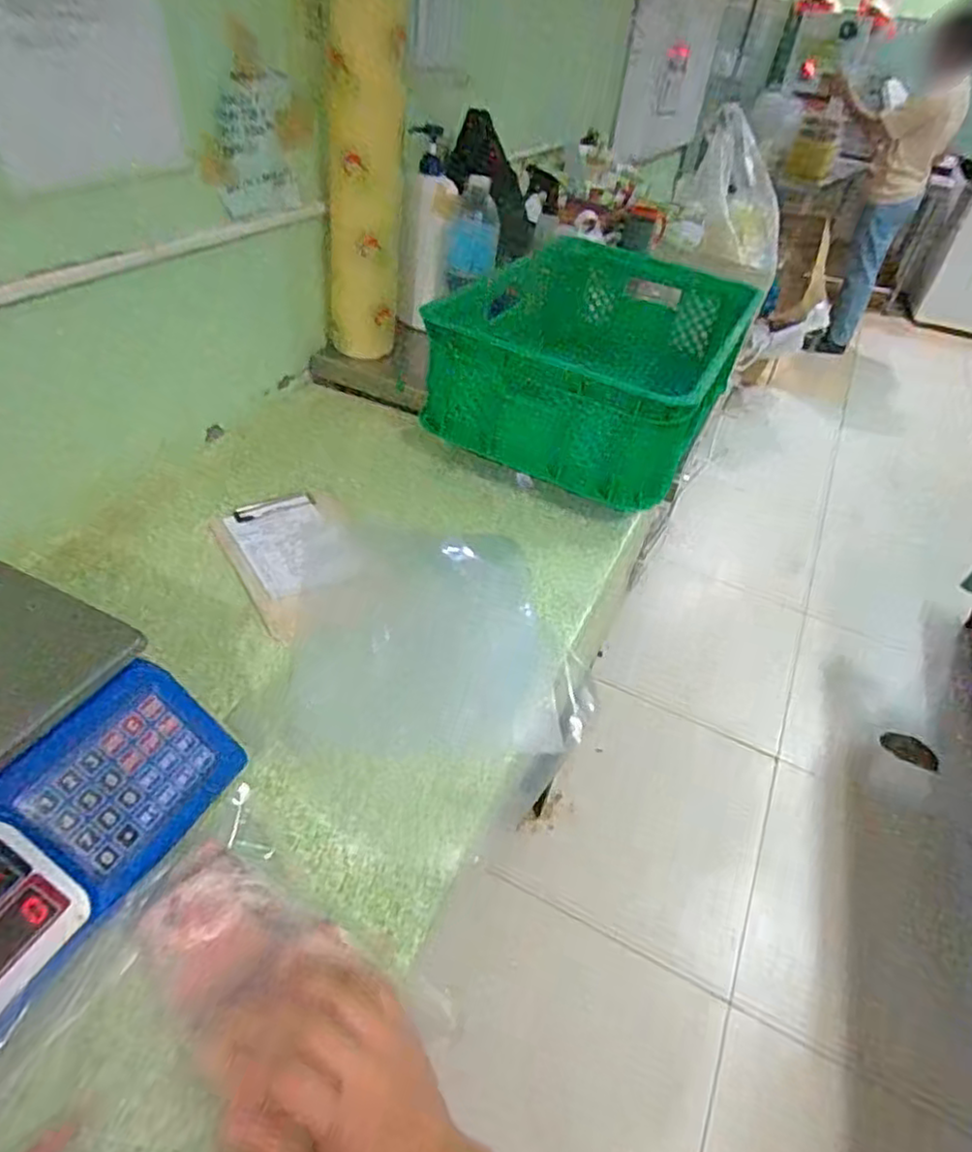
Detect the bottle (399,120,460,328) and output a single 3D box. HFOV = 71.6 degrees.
[{"bbox_3d":[-0.093,-0.561,1.102,0.079,0.278,0.054,8,41,0],"label":"bottle"}]

